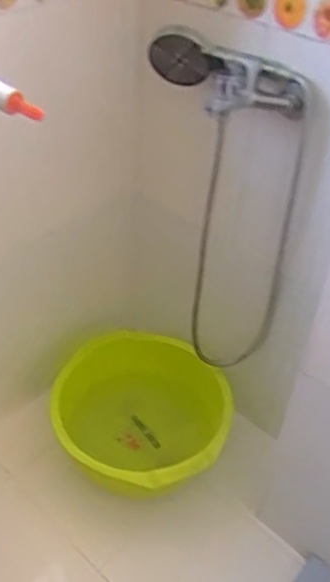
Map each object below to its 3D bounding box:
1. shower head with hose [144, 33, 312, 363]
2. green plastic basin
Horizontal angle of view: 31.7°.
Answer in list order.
[{"bbox_3d":[0.101,-0.125,1.262,0.196,0.783,0.301,-16,44,-22],"label":"shower head with hose"},{"bbox_3d":[-0.078,0.298,1.362,0.454,0.238,0.374,21,43,19],"label":"green plastic basin"}]

